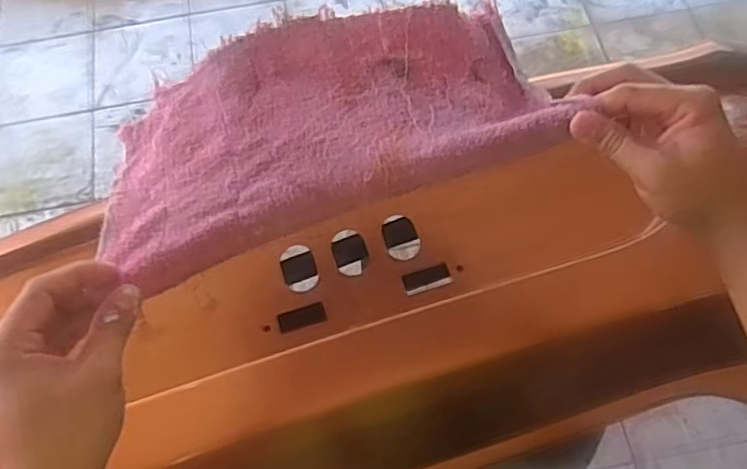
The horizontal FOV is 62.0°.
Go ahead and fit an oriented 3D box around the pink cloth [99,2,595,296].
[{"bbox_3d":[-0.039,-0.081,0.436,0.299,0.038,0.164,-19,62,-7],"label":"pink cloth"}]

